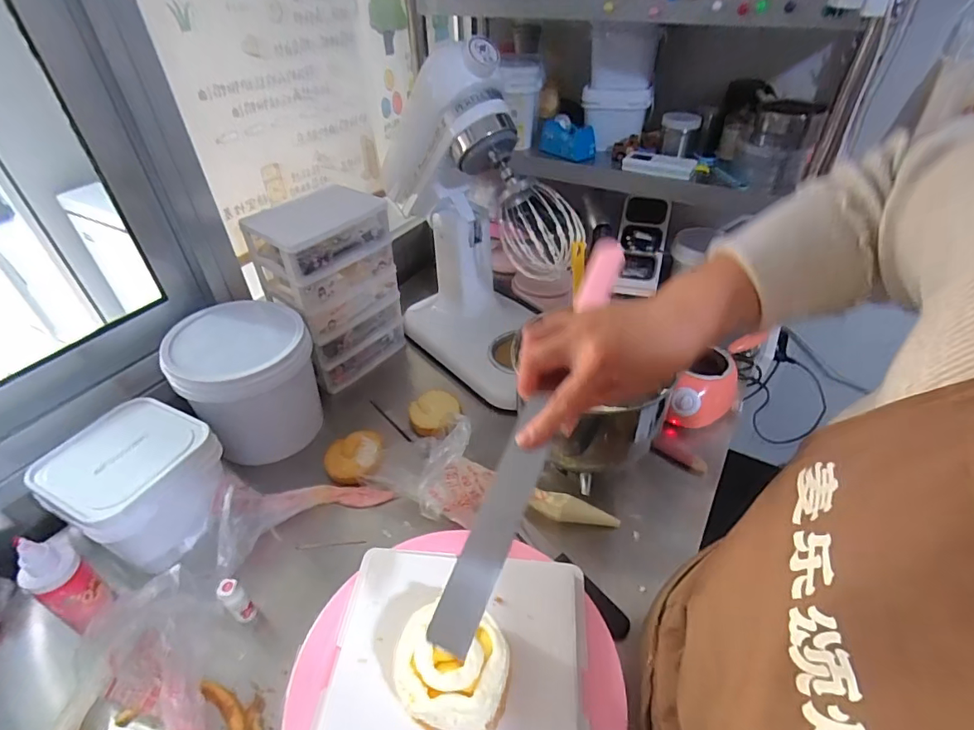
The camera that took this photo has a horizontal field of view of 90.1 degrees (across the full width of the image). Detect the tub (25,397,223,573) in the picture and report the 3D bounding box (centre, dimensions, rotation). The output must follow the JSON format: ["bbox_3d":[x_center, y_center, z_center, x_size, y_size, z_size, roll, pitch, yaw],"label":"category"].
[{"bbox_3d":[-0.463,0.160,0.658,0.168,0.125,0.164,17,44,20],"label":"tub"}]

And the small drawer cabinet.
[{"bbox_3d":[-0.270,-0.136,0.881,0.130,0.294,0.203,31,50,32],"label":"small drawer cabinet"}]

